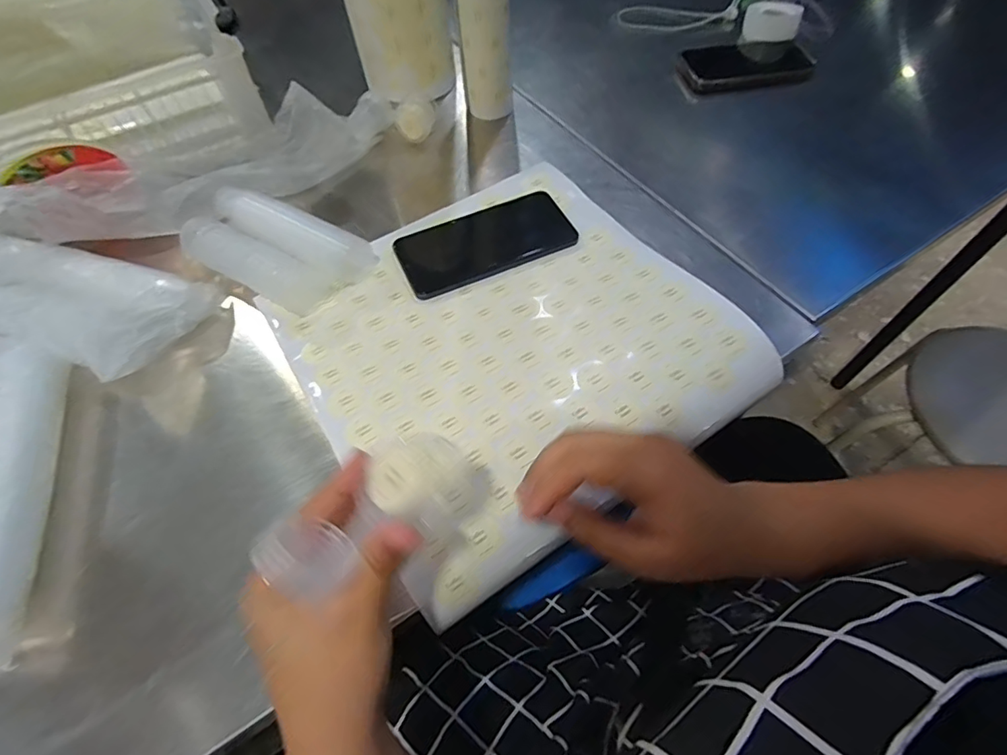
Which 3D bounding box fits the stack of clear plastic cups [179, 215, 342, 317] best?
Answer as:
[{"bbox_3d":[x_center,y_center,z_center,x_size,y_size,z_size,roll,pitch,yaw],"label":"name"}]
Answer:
[{"bbox_3d":[-0.223,-0.099,0.447,0.147,0.037,0.046,21,58,19],"label":"stack of clear plastic cups"}]

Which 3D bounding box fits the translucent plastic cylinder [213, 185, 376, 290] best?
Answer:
[{"bbox_3d":[-0.201,-0.134,0.470,0.167,0.034,0.049,28,64,18],"label":"translucent plastic cylinder"}]

